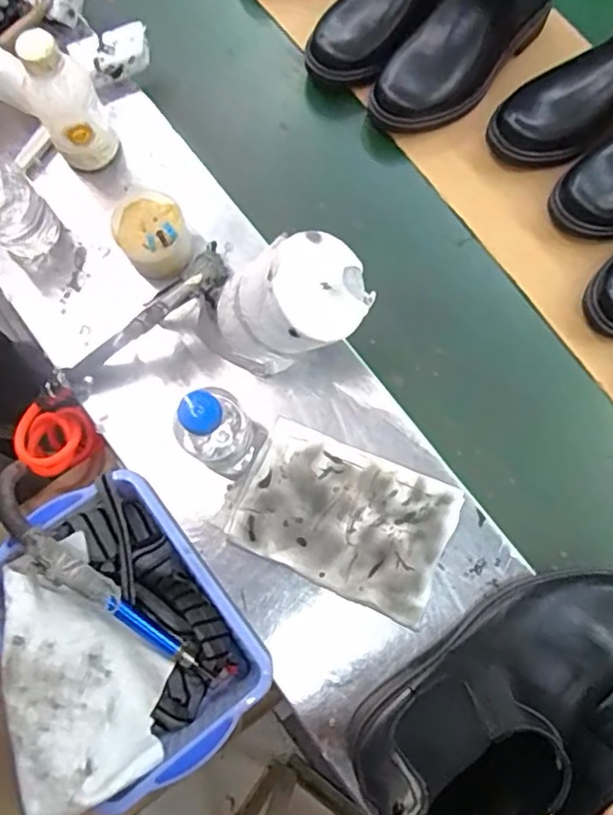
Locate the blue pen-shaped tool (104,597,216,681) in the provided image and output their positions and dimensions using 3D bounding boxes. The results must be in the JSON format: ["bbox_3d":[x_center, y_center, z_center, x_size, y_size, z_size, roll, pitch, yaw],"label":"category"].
[{"bbox_3d":[-0.123,0.195,0.521,0.109,0.014,0.016,40,79,-9],"label":"blue pen-shaped tool"}]

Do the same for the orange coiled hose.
[{"bbox_3d":[-0.240,0.030,0.596,0.069,0.057,0.065,-41,83,-10],"label":"orange coiled hose"}]

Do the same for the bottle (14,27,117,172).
[{"bbox_3d":[-0.214,-0.267,0.563,0.057,0.140,0.048,-29,81,-8],"label":"bottle"}]

